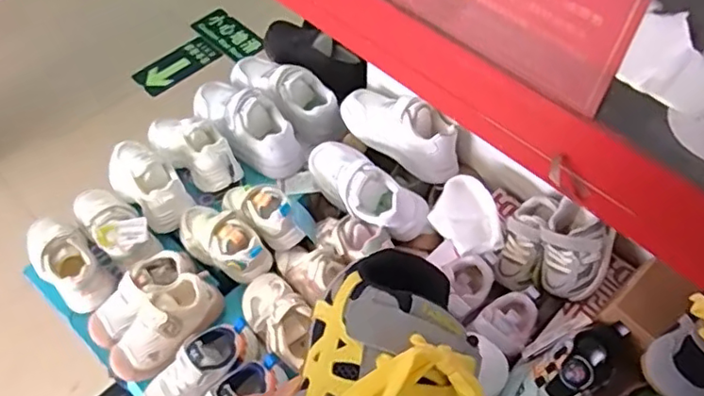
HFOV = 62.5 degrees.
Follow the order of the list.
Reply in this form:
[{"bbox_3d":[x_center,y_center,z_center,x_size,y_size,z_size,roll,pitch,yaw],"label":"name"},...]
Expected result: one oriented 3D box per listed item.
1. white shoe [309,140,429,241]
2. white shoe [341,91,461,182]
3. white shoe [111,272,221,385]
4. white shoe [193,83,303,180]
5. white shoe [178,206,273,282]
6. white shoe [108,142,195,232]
[{"bbox_3d":[0.011,-0.016,0.867,0.209,0.083,0.084,37,63,23],"label":"white shoe"},{"bbox_3d":[0.076,-0.112,0.914,0.206,0.098,0.072,26,59,17],"label":"white shoe"},{"bbox_3d":[-0.260,0.182,0.811,0.090,0.075,0.162,33,62,21],"label":"white shoe"},{"bbox_3d":[-0.185,-0.132,0.984,0.091,0.092,0.222,-33,62,-20],"label":"white shoe"},{"bbox_3d":[-0.195,0.063,0.874,0.158,0.065,0.074,30,61,19],"label":"white shoe"},{"bbox_3d":[-0.333,-0.030,0.930,0.078,0.089,0.174,-37,63,-22],"label":"white shoe"}]

